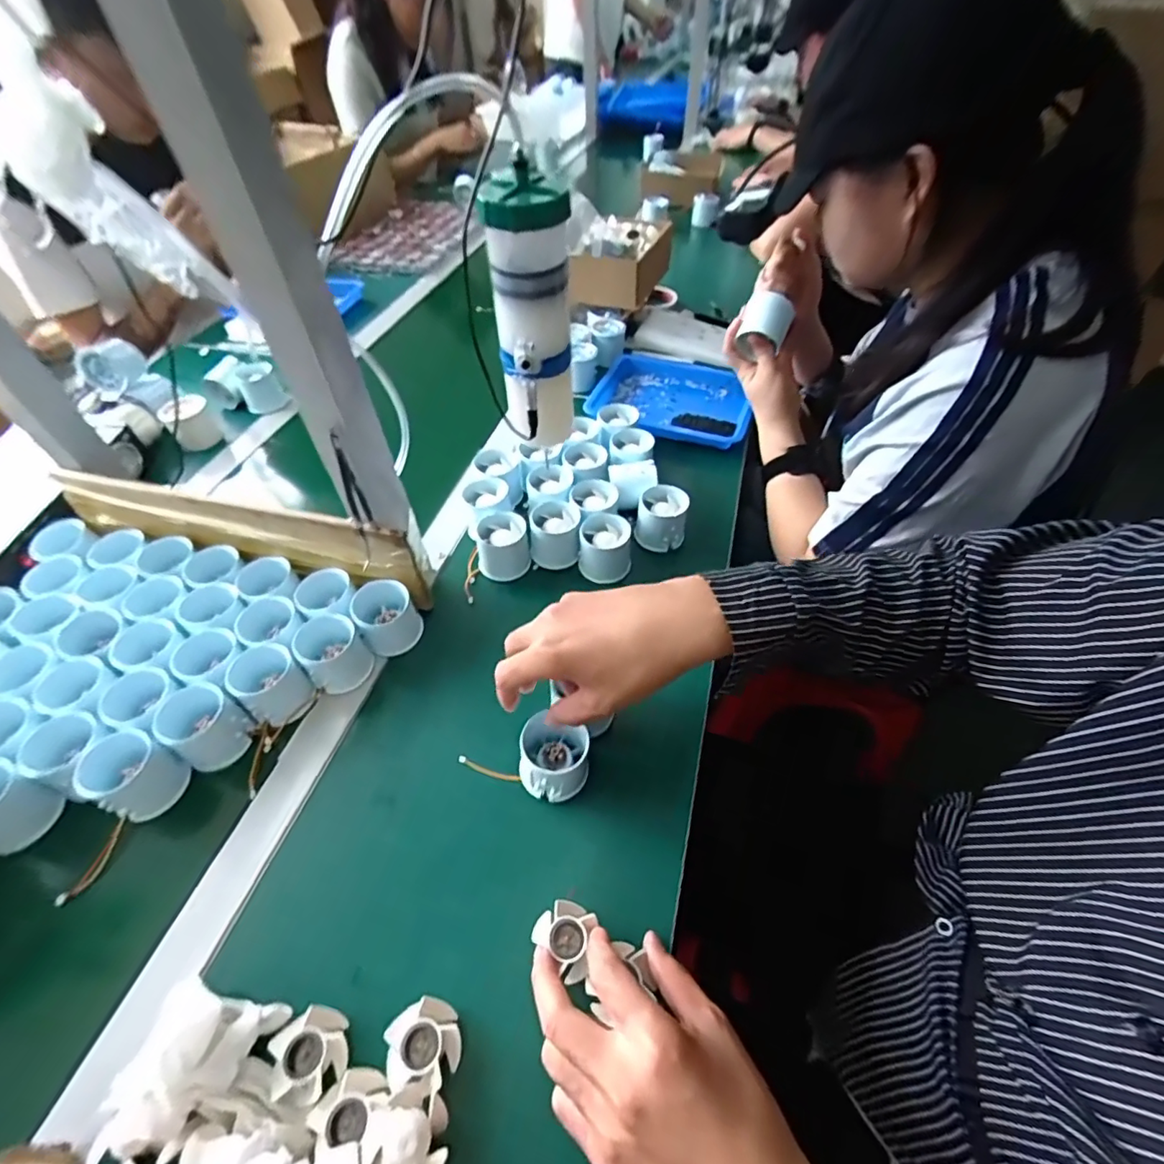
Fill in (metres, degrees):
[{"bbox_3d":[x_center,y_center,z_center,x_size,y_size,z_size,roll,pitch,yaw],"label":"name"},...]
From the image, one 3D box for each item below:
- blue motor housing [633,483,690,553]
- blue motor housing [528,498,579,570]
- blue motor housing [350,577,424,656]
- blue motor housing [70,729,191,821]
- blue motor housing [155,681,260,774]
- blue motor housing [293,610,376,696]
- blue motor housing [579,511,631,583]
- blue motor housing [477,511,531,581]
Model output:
[{"bbox_3d":[0.085,-0.070,0.592,0.053,0.049,0.055,5,50,7],"label":"blue motor housing"},{"bbox_3d":[-0.028,-0.051,0.578,0.050,0.047,0.059,-1,50,2],"label":"blue motor housing"},{"bbox_3d":[-0.183,0.034,0.518,0.055,0.052,0.053,-20,52,-14],"label":"blue motor housing"},{"bbox_3d":[-0.352,0.151,0.429,0.054,0.048,0.052,22,54,20],"label":"blue motor housing"},{"bbox_3d":[-0.312,0.118,0.452,0.059,0.049,0.051,27,56,23],"label":"blue motor housing"},{"bbox_3d":[-0.224,0.065,0.493,0.052,0.054,0.053,-1,50,2],"label":"blue motor housing"},{"bbox_3d":[0.023,-0.031,0.565,0.055,0.049,0.062,0,50,3],"label":"blue motor housing"},{"bbox_3d":[-0.082,-0.038,0.570,0.051,0.049,0.049,-6,50,-2],"label":"blue motor housing"}]

